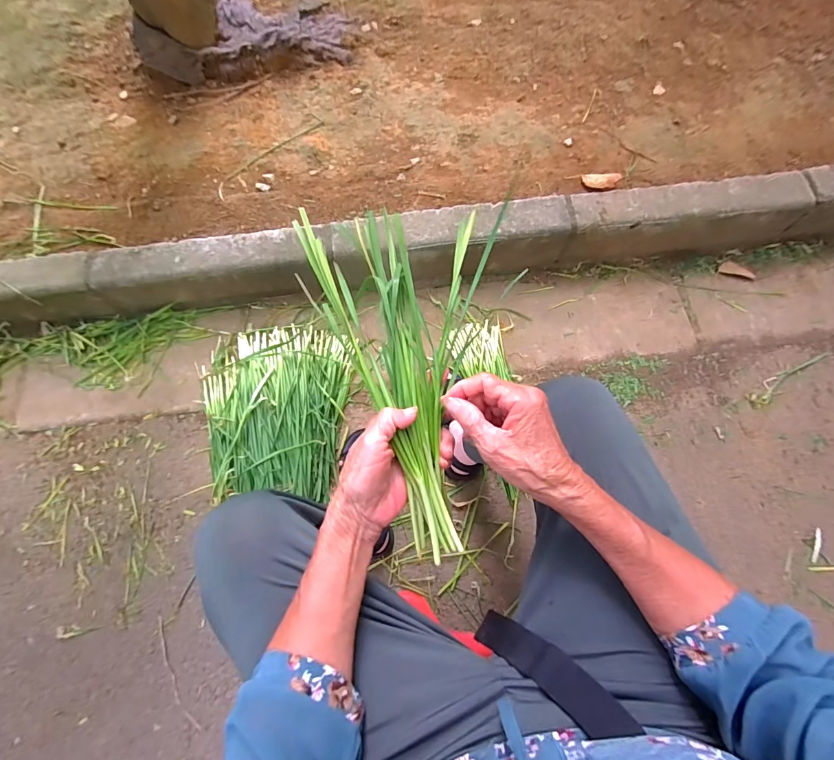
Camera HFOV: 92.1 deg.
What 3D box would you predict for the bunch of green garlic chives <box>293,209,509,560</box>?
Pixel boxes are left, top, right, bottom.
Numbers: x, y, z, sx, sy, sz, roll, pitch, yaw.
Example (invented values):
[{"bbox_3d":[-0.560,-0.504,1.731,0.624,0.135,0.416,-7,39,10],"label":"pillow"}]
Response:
[{"bbox_3d":[0.013,-0.004,0.366,0.154,0.040,0.307,-8,84,-2],"label":"bunch of green garlic chives"}]

